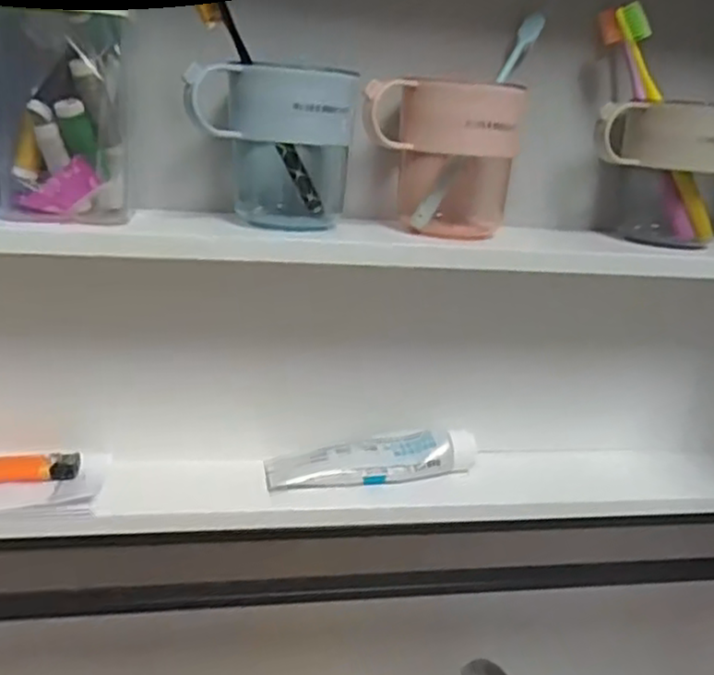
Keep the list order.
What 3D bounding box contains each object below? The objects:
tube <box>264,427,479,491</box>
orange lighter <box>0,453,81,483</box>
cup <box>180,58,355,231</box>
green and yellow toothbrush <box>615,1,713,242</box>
[{"bbox_3d":[0.013,0.092,0.556,0.163,0.031,0.040,-1,19,-16],"label":"tube"},{"bbox_3d":[-0.241,0.093,0.509,0.079,0.016,0.019,-1,19,-17],"label":"orange lighter"},{"bbox_3d":[-0.055,-0.126,0.478,0.100,0.104,0.075,4,18,-4],"label":"cup"},{"bbox_3d":[0.226,-0.152,0.518,0.016,0.179,0.016,-23,14,13],"label":"green and yellow toothbrush"}]

